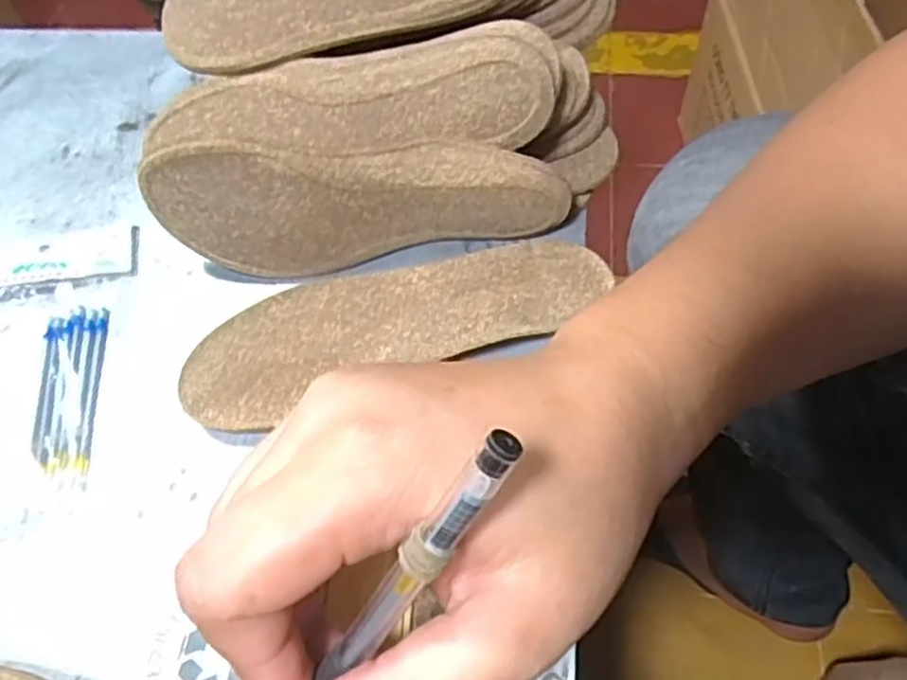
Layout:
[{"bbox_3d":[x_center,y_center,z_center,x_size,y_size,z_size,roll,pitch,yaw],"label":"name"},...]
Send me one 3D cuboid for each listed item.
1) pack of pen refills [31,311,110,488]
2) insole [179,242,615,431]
[{"bbox_3d":[-0.217,0.029,0.419,0.033,0.005,0.109,-9,58,-1],"label":"pack of pen refills"},{"bbox_3d":[-0.032,-0.012,0.422,0.237,0.019,0.078,-17,59,-6],"label":"insole"}]

